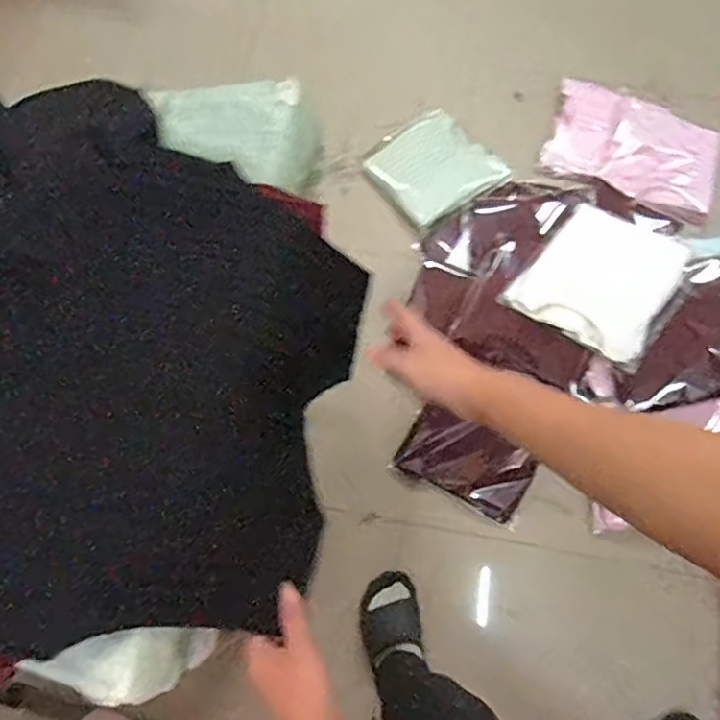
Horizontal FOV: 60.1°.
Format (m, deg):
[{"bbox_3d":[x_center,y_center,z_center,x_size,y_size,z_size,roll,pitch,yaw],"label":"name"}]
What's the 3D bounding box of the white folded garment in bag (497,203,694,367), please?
[{"bbox_3d":[0.483,-0.170,1.255,0.265,0.065,0.283,32,74,9],"label":"white folded garment in bag"}]

